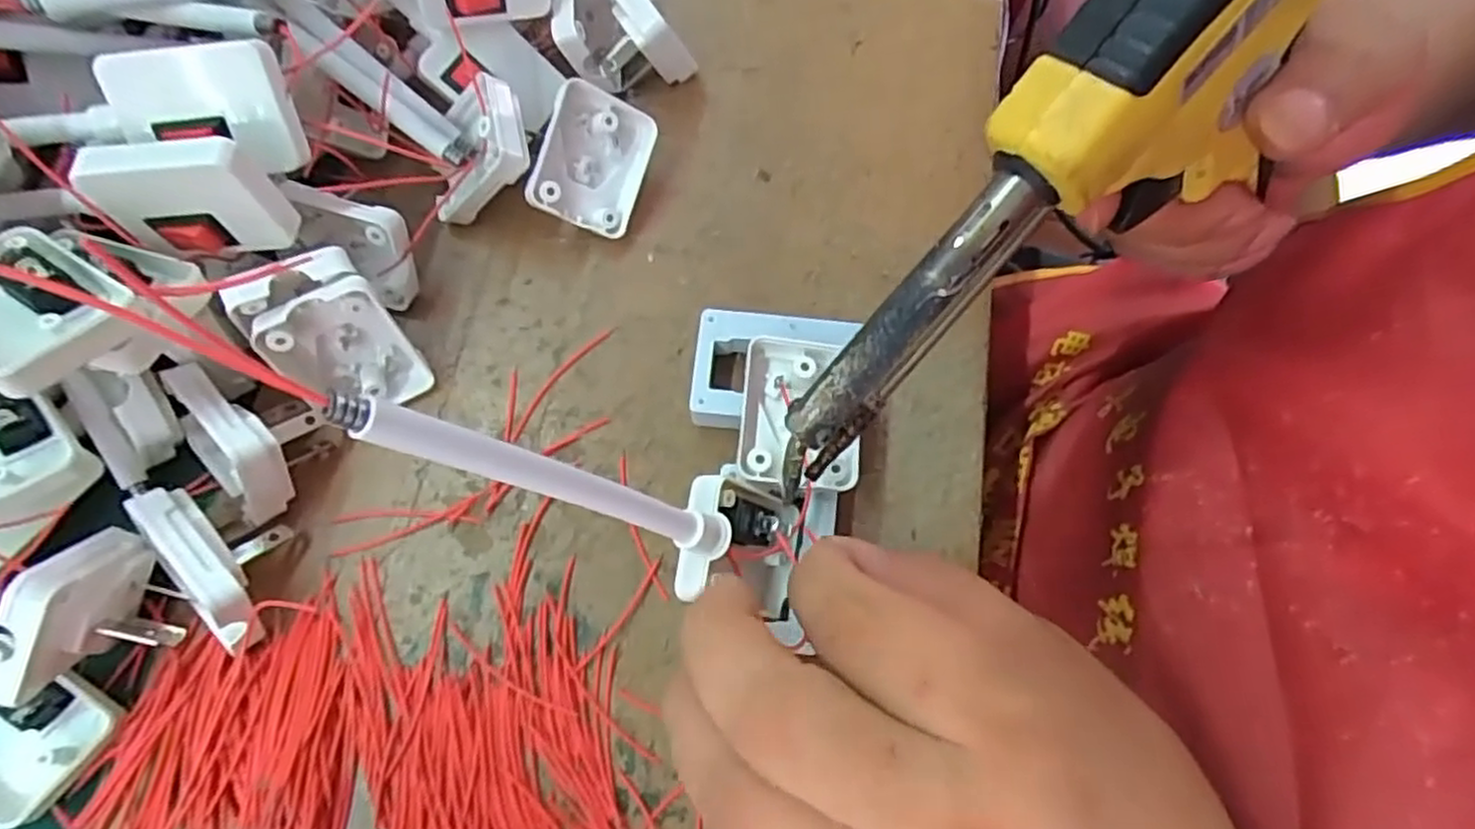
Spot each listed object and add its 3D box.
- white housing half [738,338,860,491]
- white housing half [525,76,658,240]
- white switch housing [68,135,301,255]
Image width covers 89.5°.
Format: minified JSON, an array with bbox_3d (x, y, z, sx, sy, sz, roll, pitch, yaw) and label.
[{"bbox_3d":[0.020,0.000,0.242,0.038,0.012,0.050,1,67,9],"label":"white housing half"},{"bbox_3d":[-0.055,-0.095,0.282,0.040,0.013,0.049,16,91,-32],"label":"white housing half"},{"bbox_3d":[-0.164,-0.064,0.224,0.048,0.035,0.016,0,70,-1],"label":"white switch housing"}]

